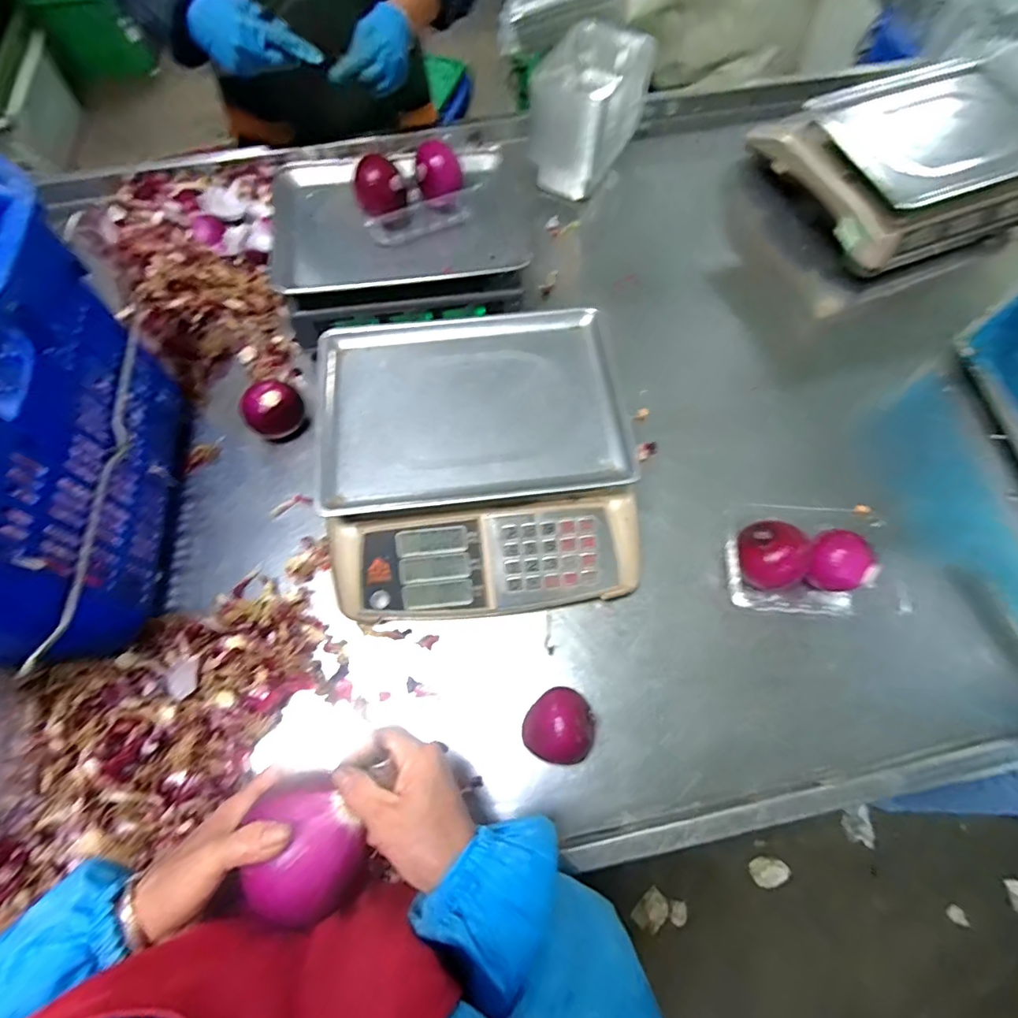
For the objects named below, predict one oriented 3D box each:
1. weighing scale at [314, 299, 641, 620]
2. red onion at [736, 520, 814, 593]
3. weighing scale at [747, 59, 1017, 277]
[{"bbox_3d":[-0.036,-0.057,0.592,0.336,0.109,0.342,-7,67,-3],"label":"weighing scale"},{"bbox_3d":[0.290,0.056,0.567,0.076,0.067,0.073,0,67,0],"label":"red onion"},{"bbox_3d":[0.614,-0.550,0.776,0.325,0.111,0.312,-18,68,-7],"label":"weighing scale"}]

